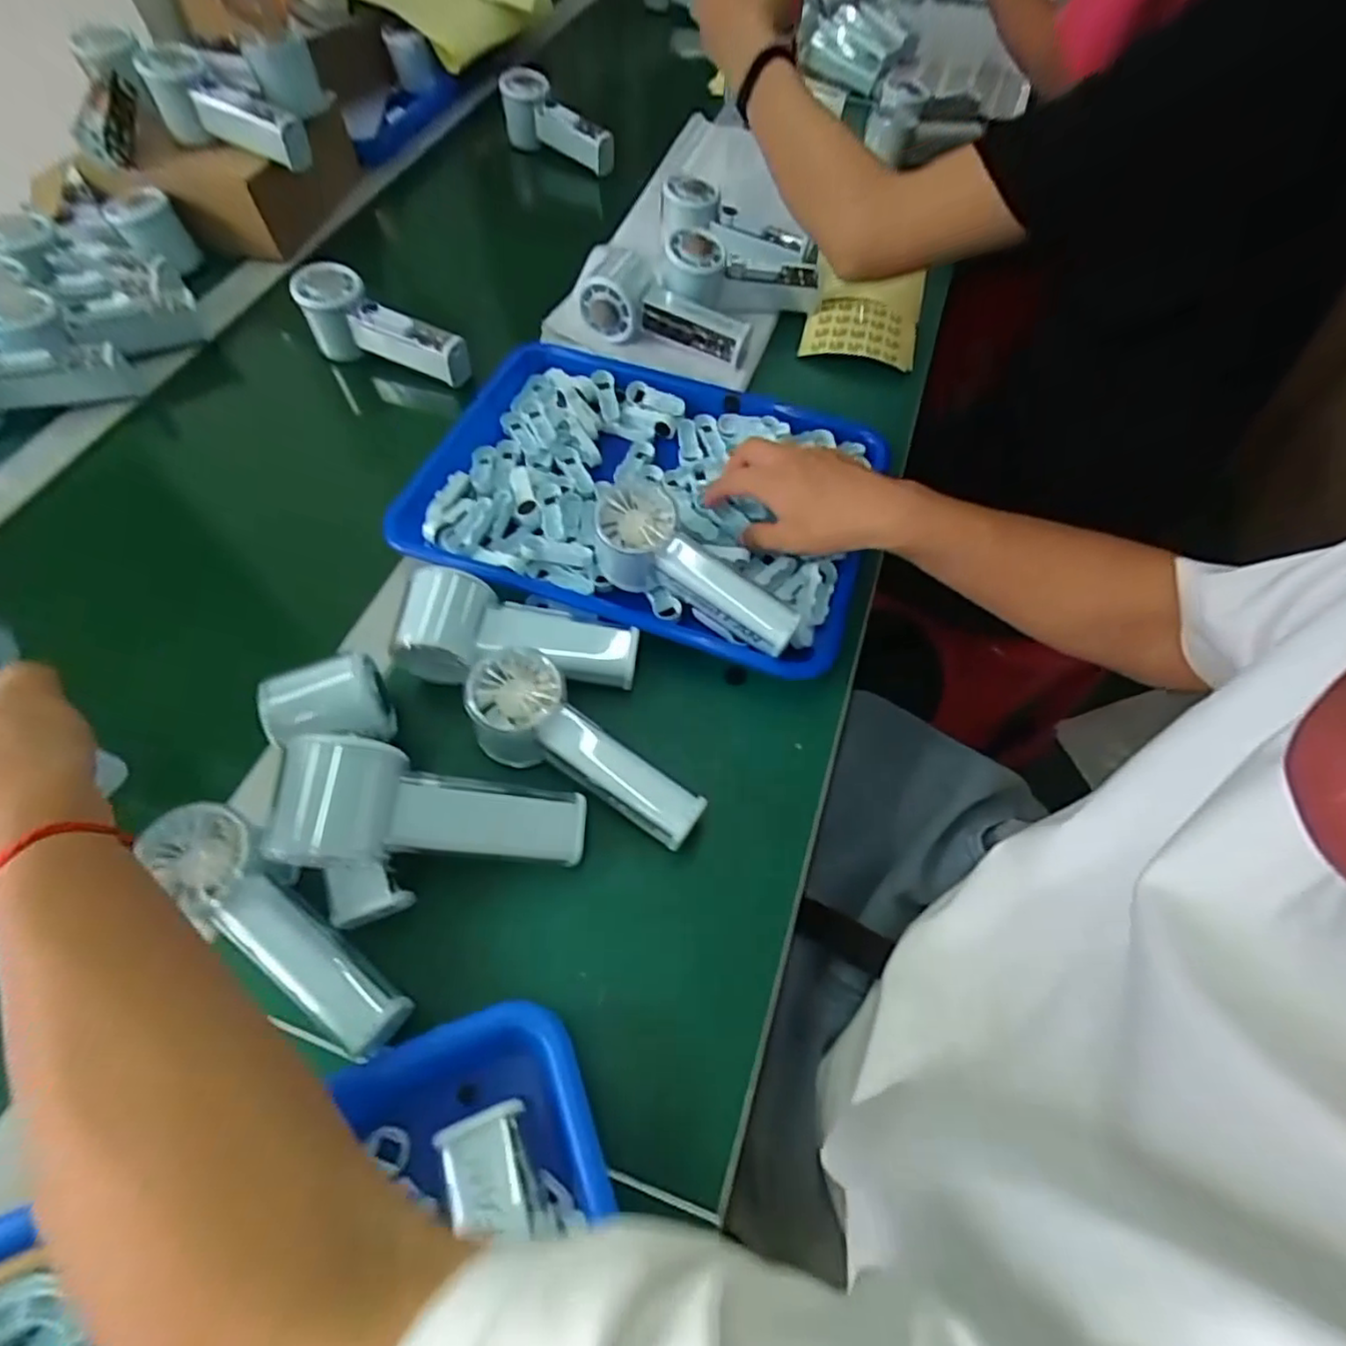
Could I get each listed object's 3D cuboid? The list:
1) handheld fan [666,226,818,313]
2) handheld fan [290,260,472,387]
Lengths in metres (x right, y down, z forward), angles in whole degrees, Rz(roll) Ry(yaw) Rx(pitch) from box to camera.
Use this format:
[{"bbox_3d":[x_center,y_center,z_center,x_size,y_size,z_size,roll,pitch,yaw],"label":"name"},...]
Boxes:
[{"bbox_3d":[0.066,-0.367,0.605,0.158,0.047,0.037,-4,59,-24],"label":"handheld fan"},{"bbox_3d":[-0.248,-0.294,0.556,0.140,0.061,0.045,23,63,12],"label":"handheld fan"}]

